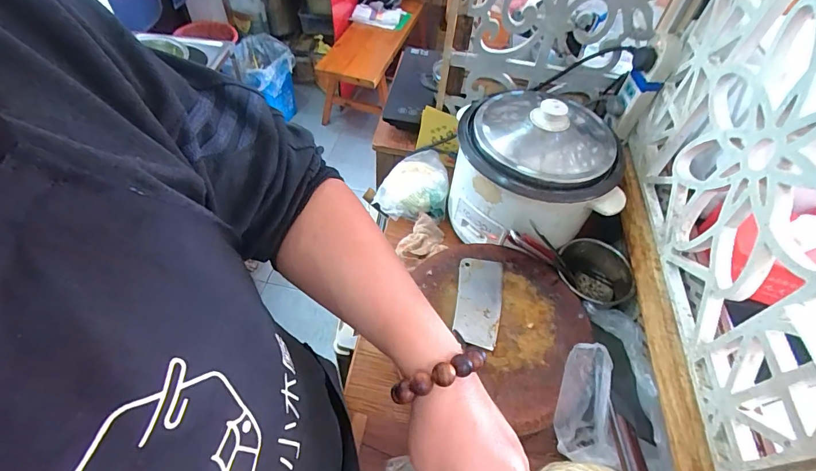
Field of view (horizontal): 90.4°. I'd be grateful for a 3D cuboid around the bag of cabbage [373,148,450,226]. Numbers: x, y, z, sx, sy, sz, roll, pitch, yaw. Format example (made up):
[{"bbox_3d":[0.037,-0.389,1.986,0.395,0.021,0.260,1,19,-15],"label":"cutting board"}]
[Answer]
[{"bbox_3d":[0.016,-0.115,0.877,0.146,0.064,0.174,11,52,4],"label":"bag of cabbage"}]

